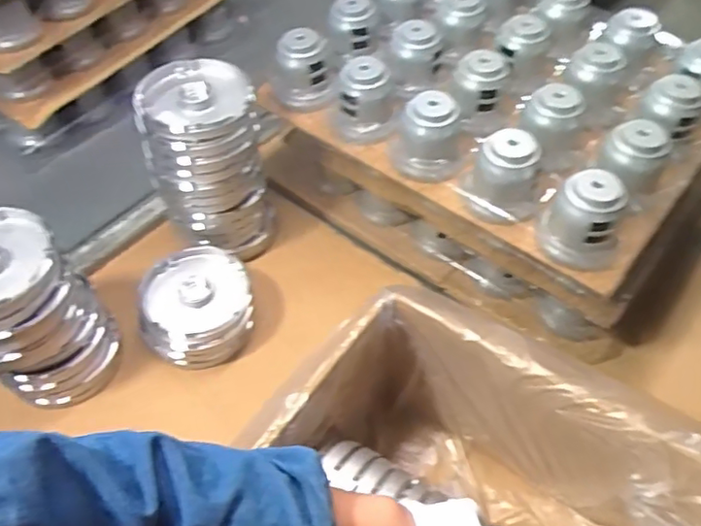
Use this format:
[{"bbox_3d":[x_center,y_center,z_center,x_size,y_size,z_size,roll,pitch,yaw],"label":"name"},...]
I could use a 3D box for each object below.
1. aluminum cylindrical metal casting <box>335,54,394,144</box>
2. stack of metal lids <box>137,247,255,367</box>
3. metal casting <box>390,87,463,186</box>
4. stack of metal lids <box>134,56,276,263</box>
[{"bbox_3d":[0.019,-0.213,0.781,0.072,0.093,0.069,0,52,0],"label":"aluminum cylindrical metal casting"},{"bbox_3d":[-0.202,0.058,0.802,0.137,0.081,0.146,-8,52,-6],"label":"stack of metal lids"},{"bbox_3d":[0.096,-0.152,0.740,0.090,0.100,0.088,7,52,5],"label":"metal casting"},{"bbox_3d":[-0.192,-0.131,0.824,0.144,0.234,0.149,-13,53,-10],"label":"stack of metal lids"}]

